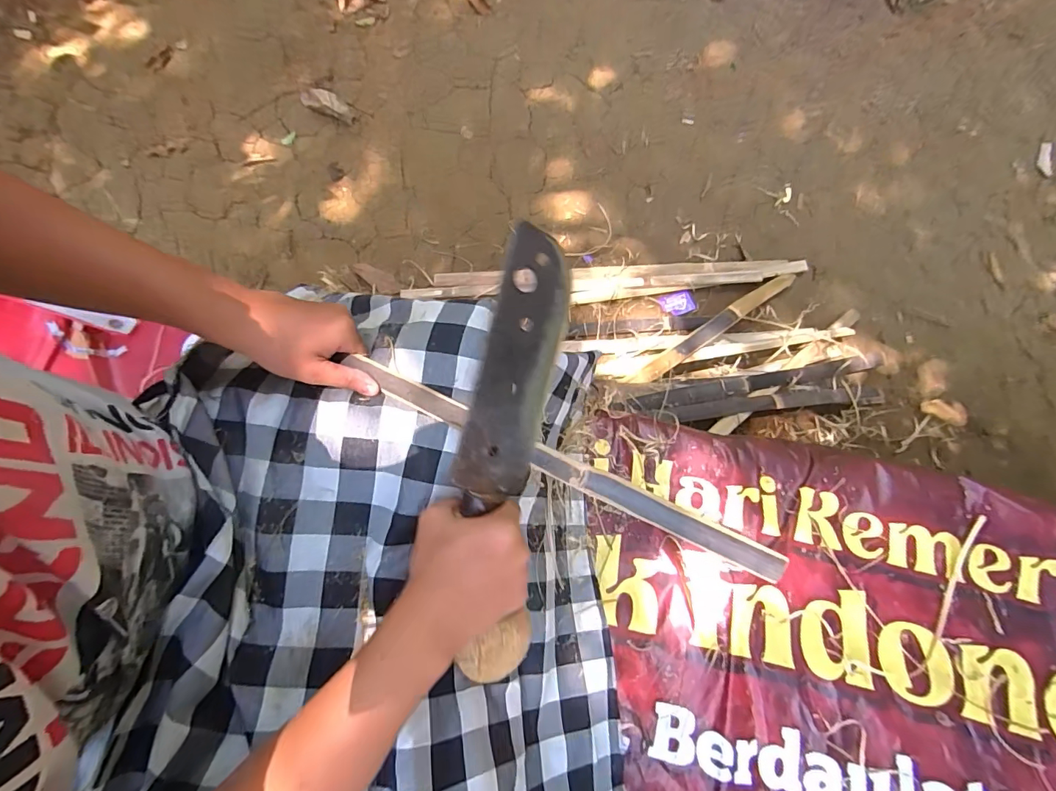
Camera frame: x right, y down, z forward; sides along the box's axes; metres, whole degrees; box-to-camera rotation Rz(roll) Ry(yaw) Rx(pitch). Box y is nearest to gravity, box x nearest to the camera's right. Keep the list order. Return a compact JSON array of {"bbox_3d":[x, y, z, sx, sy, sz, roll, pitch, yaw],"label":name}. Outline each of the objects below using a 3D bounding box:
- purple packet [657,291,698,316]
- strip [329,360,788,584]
[{"bbox_3d":[0.379,-0.231,1.148,0.086,0.010,0.061,-15,75,-5],"label":"purple packet"},{"bbox_3d":[0.031,0.060,0.392,0.402,0.010,0.022,26,75,2],"label":"strip"}]

